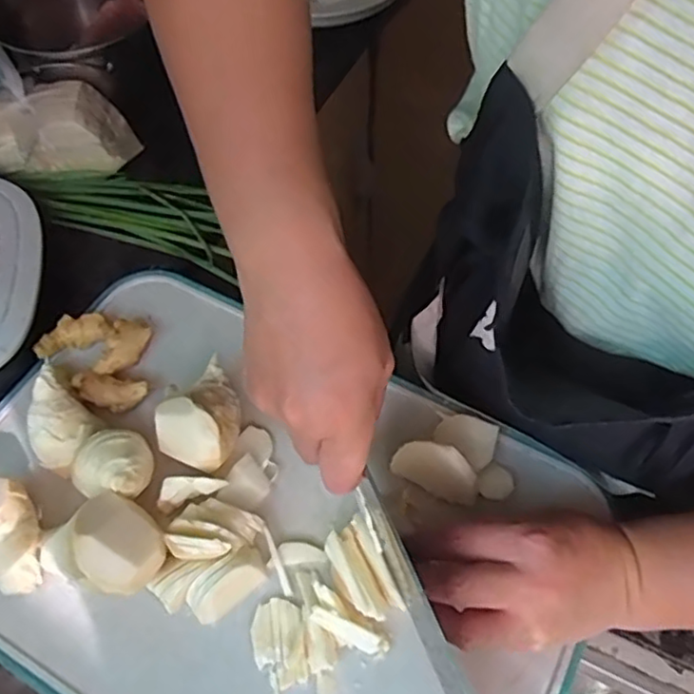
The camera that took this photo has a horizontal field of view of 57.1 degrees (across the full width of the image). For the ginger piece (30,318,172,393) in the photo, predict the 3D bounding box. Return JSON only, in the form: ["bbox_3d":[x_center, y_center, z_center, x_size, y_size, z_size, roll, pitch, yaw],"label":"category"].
[{"bbox_3d":[-0.184,-0.003,0.472,0.068,0.021,0.048,15,59,11],"label":"ginger piece"}]

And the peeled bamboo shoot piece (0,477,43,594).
[{"bbox_3d":[-0.200,0.113,0.380,0.041,0.051,0.052,16,60,12],"label":"peeled bamboo shoot piece"}]

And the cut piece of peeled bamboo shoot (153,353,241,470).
[{"bbox_3d":[-0.092,0.048,0.419,0.055,0.046,0.063,37,66,22],"label":"cut piece of peeled bamboo shoot"}]

